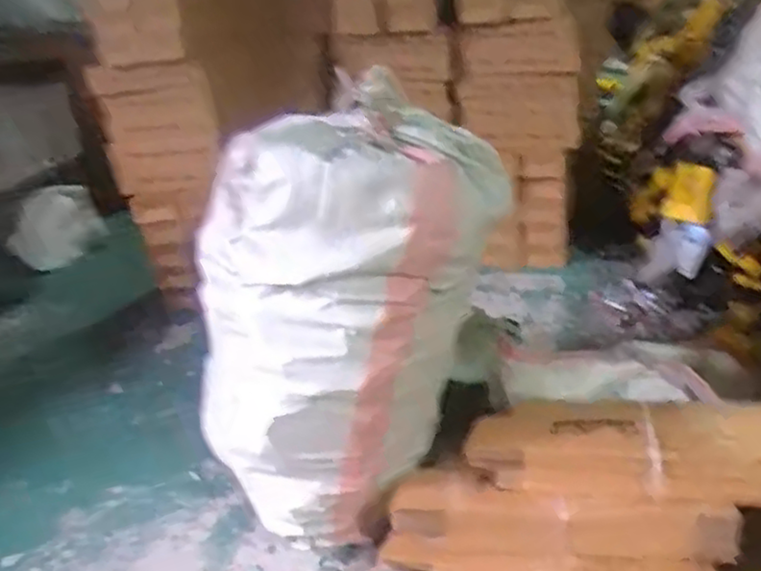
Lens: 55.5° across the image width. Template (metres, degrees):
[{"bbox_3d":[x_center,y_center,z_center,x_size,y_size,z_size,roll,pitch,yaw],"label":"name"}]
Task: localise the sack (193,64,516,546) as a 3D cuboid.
[{"bbox_3d":[-0.068,0.112,1.188,0.440,0.720,0.328,-12,26,-13],"label":"sack"}]

